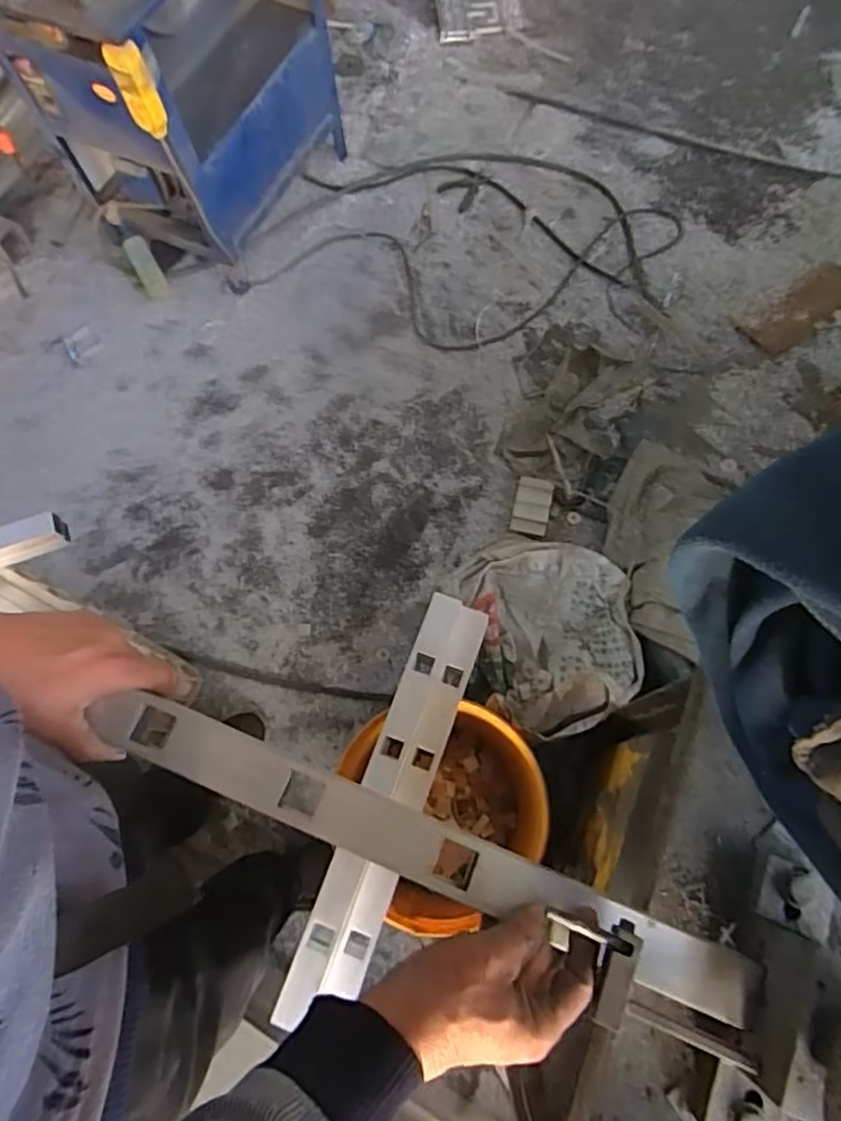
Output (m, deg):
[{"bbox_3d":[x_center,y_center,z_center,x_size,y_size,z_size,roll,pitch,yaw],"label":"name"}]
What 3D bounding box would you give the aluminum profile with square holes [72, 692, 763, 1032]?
[{"bbox_3d":[-0.002,0.196,0.438,0.468,0.024,0.047,22,79,5],"label":"aluminum profile with square holes"}]

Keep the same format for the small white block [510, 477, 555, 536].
[{"bbox_3d":[0.232,-0.113,1.349,0.072,0.020,0.123,12,72,7],"label":"small white block"}]

